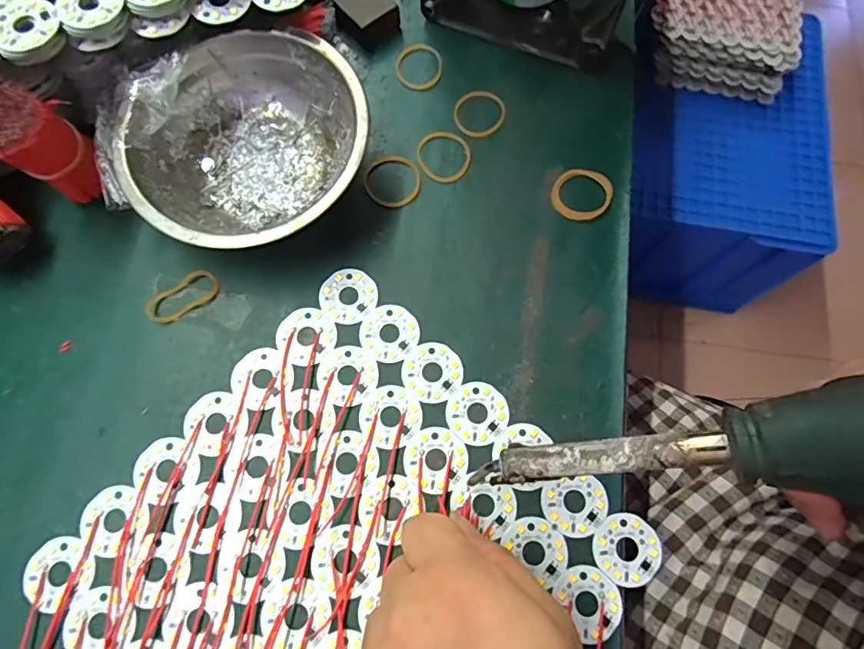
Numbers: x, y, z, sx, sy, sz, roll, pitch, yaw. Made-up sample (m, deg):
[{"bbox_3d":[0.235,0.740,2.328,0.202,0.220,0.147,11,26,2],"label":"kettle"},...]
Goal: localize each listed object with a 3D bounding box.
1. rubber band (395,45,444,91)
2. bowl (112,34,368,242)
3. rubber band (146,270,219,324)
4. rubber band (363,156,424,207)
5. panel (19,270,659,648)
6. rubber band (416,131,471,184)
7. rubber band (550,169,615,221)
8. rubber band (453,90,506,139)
[{"bbox_3d":[-0.008,-0.164,0.311,0.030,0.004,0.034,3,73,0],"label":"rubber band"},{"bbox_3d":[-0.095,-0.093,0.266,0.117,0.046,0.121,0,73,-1],"label":"bowl"},{"bbox_3d":[-0.134,-0.015,0.264,0.038,0.005,0.019,-37,77,-12],"label":"rubber band"},{"bbox_3d":[-0.023,-0.084,0.286,0.033,0.004,0.033,0,73,-1],"label":"rubber band"},{"bbox_3d":[-0.040,0.107,0.228,0.207,0.004,0.209,42,76,11],"label":"panel"},{"bbox_3d":[0.007,-0.100,0.291,0.032,0.004,0.034,0,73,-1],"label":"rubber band"},{"bbox_3d":[0.087,-0.076,0.285,0.032,0.005,0.034,0,73,-1],"label":"rubber band"},{"bbox_3d":[0.029,-0.129,0.300,0.030,0.004,0.033,0,73,-1],"label":"rubber band"}]

